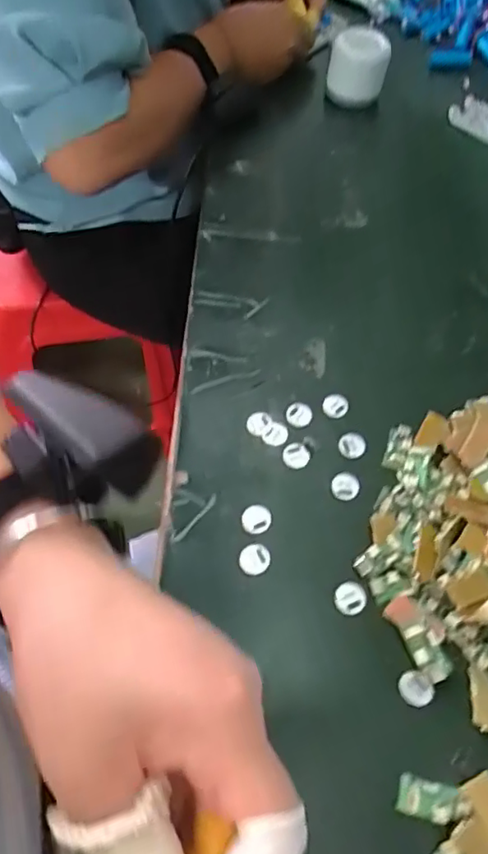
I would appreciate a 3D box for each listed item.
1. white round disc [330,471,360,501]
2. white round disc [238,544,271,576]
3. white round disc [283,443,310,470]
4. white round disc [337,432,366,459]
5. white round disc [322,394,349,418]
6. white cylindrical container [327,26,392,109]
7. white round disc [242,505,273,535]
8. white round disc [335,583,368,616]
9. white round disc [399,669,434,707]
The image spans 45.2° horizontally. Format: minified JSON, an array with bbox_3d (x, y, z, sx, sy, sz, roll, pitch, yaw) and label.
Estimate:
[{"bbox_3d":[0.065,0.037,0.376,0.017,0.004,0.021,17,57,7],"label":"white round disc"},{"bbox_3d":[0.006,0.076,0.340,0.018,0.004,0.017,2,57,-3],"label":"white round disc"},{"bbox_3d":[0.035,0.018,0.385,0.018,0.004,0.019,2,57,-3],"label":"white round disc"},{"bbox_3d":[0.073,0.011,0.393,0.018,0.004,0.019,2,57,-3],"label":"white round disc"},{"bbox_3d":[0.064,-0.016,0.412,0.017,0.004,0.019,24,59,11],"label":"white round disc"},{"bbox_3d":[0.130,-0.413,0.673,0.066,0.065,0.071,11,57,3],"label":"white cylindrical container"},{"bbox_3d":[0.008,0.055,0.355,0.017,0.004,0.018,2,57,-3],"label":"white round disc"},{"bbox_3d":[0.061,0.097,0.333,0.017,0.004,0.019,23,58,11],"label":"white round disc"},{"bbox_3d":[0.089,0.135,0.303,0.018,0.004,0.017,2,57,-3],"label":"white round disc"}]

